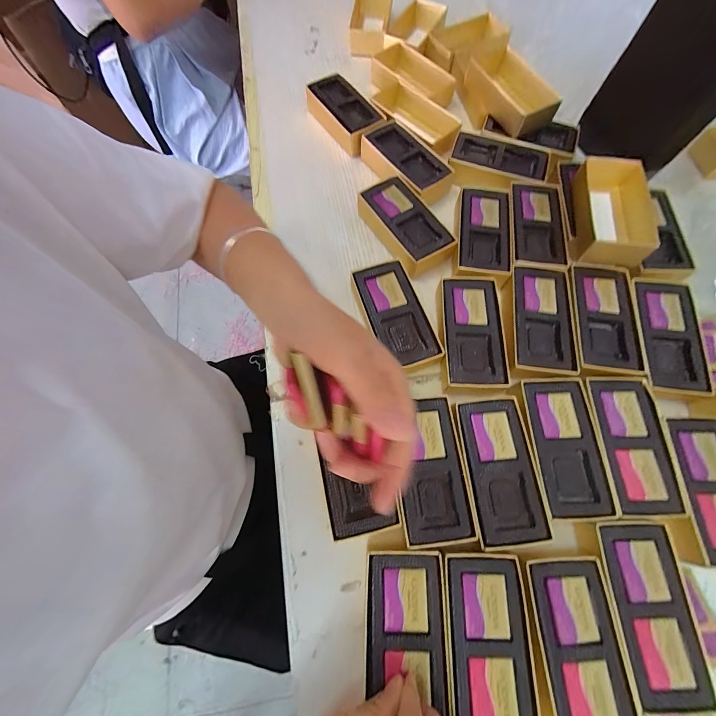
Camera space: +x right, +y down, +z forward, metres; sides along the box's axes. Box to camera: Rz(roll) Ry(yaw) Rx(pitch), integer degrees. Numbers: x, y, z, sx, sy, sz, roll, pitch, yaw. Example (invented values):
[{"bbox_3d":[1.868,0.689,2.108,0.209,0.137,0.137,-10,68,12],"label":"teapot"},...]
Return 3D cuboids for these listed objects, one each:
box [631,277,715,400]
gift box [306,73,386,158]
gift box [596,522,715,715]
[{"bbox_3d":[0.301,-0.016,0.314,0.062,0.029,0.119,8,70,3],"label":"box"},{"bbox_3d":[-0.017,-0.329,0.427,0.054,0.030,0.116,-33,73,-11],"label":"gift box"},{"bbox_3d":[0.214,0.188,0.243,0.054,0.029,0.113,-2,70,0],"label":"gift box"}]

